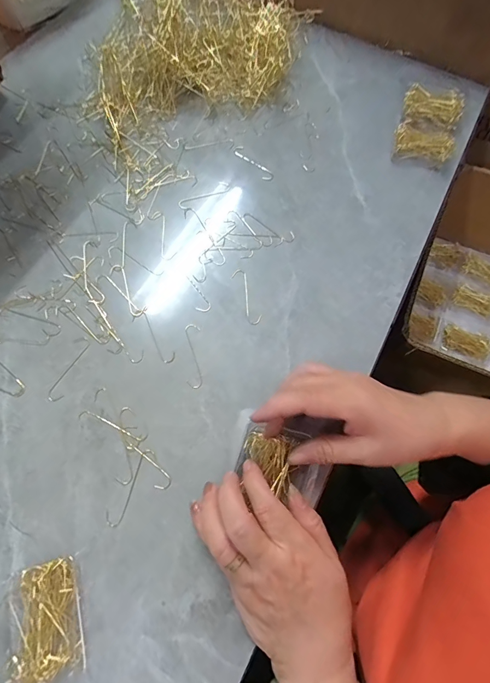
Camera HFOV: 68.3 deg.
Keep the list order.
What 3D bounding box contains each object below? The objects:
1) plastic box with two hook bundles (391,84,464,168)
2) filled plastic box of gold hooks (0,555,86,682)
[{"bbox_3d":[0.233,-0.278,0.457,0.071,0.024,0.128,19,69,5],"label":"plastic box with two hook bundles"},{"bbox_3d":[-0.144,0.200,0.258,0.049,0.014,0.073,-15,70,-9],"label":"filled plastic box of gold hooks"}]

